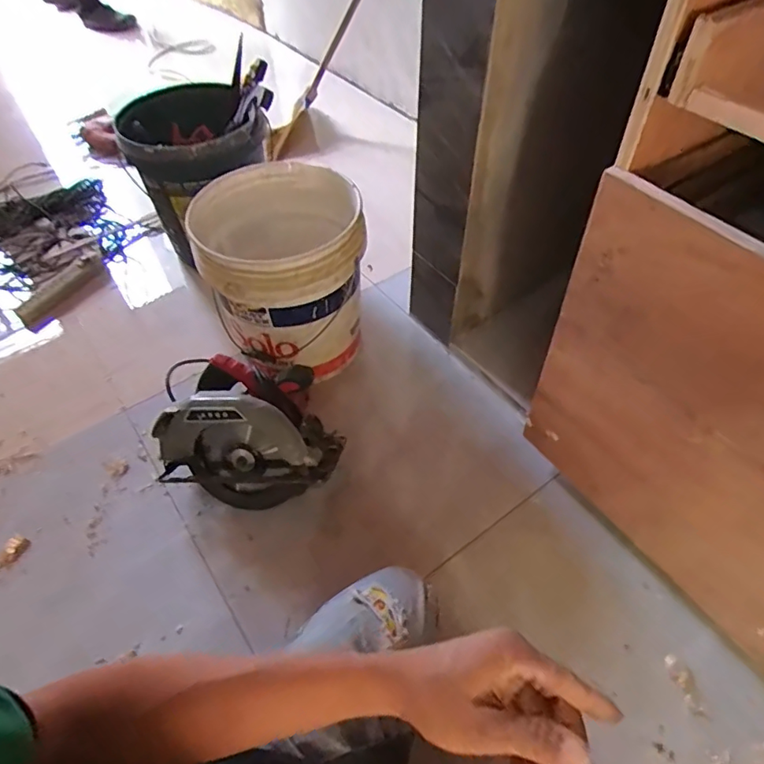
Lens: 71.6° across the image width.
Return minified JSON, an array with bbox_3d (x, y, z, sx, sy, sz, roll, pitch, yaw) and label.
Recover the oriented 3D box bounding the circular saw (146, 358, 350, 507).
[{"bbox_3d":[-0.220,0.083,0.902,0.290,0.183,0.201,-1,50,1],"label":"circular saw"}]

